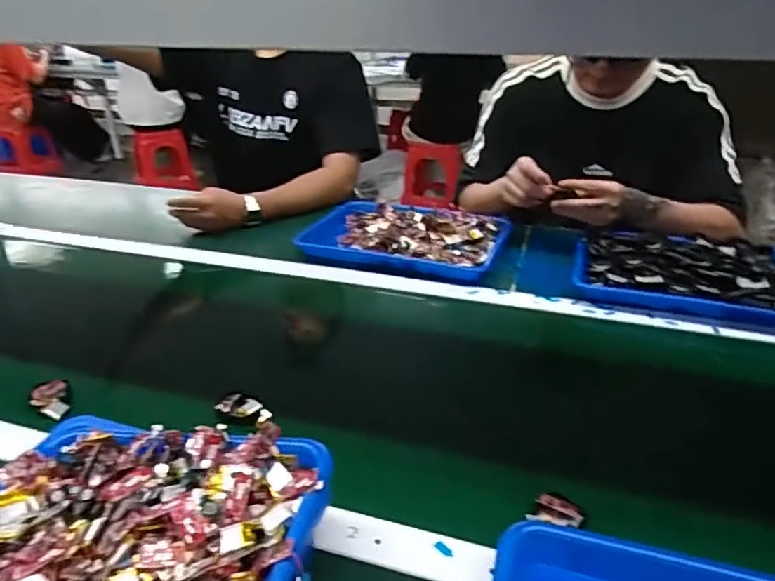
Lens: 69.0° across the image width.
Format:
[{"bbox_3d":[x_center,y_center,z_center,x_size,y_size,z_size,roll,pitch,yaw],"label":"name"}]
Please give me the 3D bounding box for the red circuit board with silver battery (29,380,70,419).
[{"bbox_3d":[-0.365,0.118,0.610,0.036,0.015,0.058,-14,31,-25],"label":"red circuit board with silver battery"}]

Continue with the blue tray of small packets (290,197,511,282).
[{"bbox_3d":[0.029,-0.095,0.972,0.338,0.046,0.210,11,30,20],"label":"blue tray of small packets"}]

